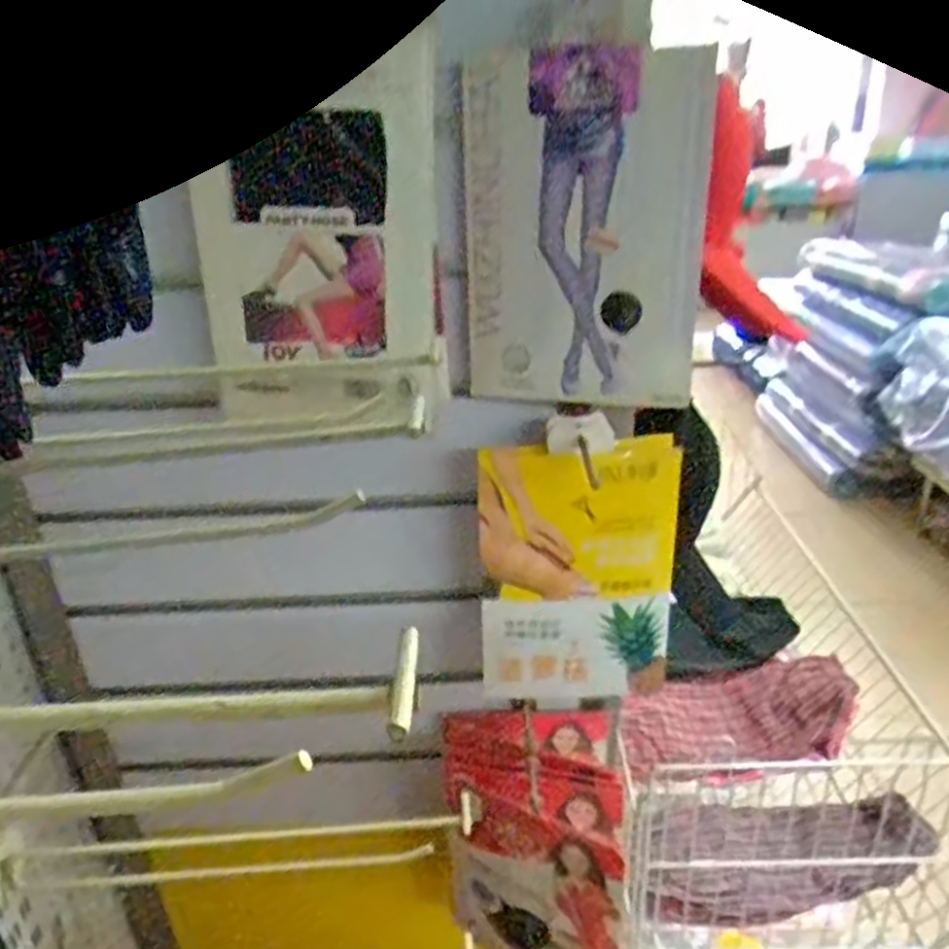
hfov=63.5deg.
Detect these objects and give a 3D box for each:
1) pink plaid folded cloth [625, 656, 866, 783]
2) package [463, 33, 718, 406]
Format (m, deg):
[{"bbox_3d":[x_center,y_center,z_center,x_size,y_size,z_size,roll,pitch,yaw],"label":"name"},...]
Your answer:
[{"bbox_3d":[0.361,0.328,1.099,0.313,0.109,0.150,-6,26,-7],"label":"pink plaid folded cloth"},{"bbox_3d":[0.075,-0.171,0.552,0.170,0.237,0.020,5,27,14],"label":"package"}]

